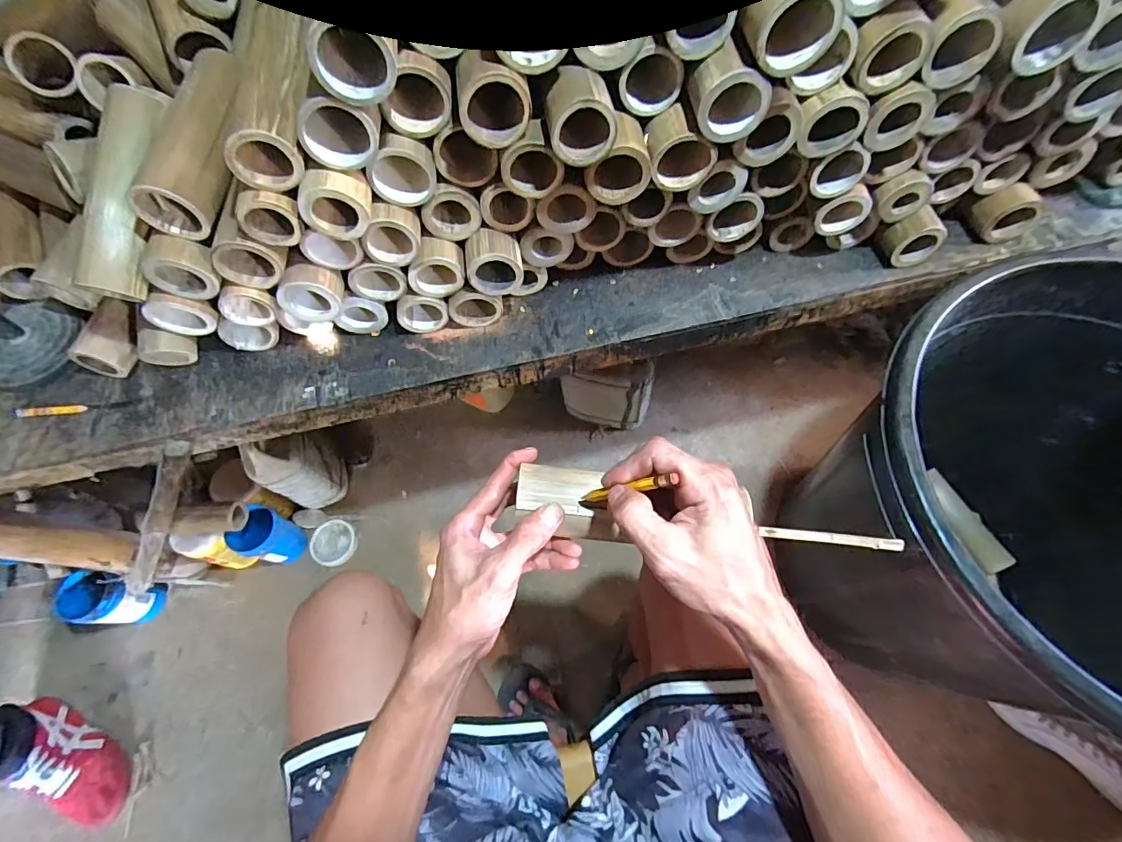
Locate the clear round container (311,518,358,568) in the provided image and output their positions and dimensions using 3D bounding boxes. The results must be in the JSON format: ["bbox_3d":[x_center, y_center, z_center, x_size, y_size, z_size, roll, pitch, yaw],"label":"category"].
[{"bbox_3d":[-0.455,0.242,0.989,0.095,0.018,0.086,35,70,20],"label":"clear round container"}]

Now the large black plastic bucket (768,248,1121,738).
[{"bbox_3d":[0.552,0.137,0.612,0.457,0.442,0.456,-2,62,3],"label":"large black plastic bucket"}]

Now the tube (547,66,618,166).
[{"bbox_3d":[0.015,-0.233,0.379,0.048,0.049,0.045,-6,62,1],"label":"tube"}]

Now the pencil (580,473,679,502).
[{"bbox_3d":[0.041,0.047,0.330,0.009,0.084,0.006,28,59,-30],"label":"pencil"}]

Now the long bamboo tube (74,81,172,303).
[{"bbox_3d":[-0.385,-0.208,0.439,0.045,0.040,0.200,5,87,7],"label":"long bamboo tube"}]

